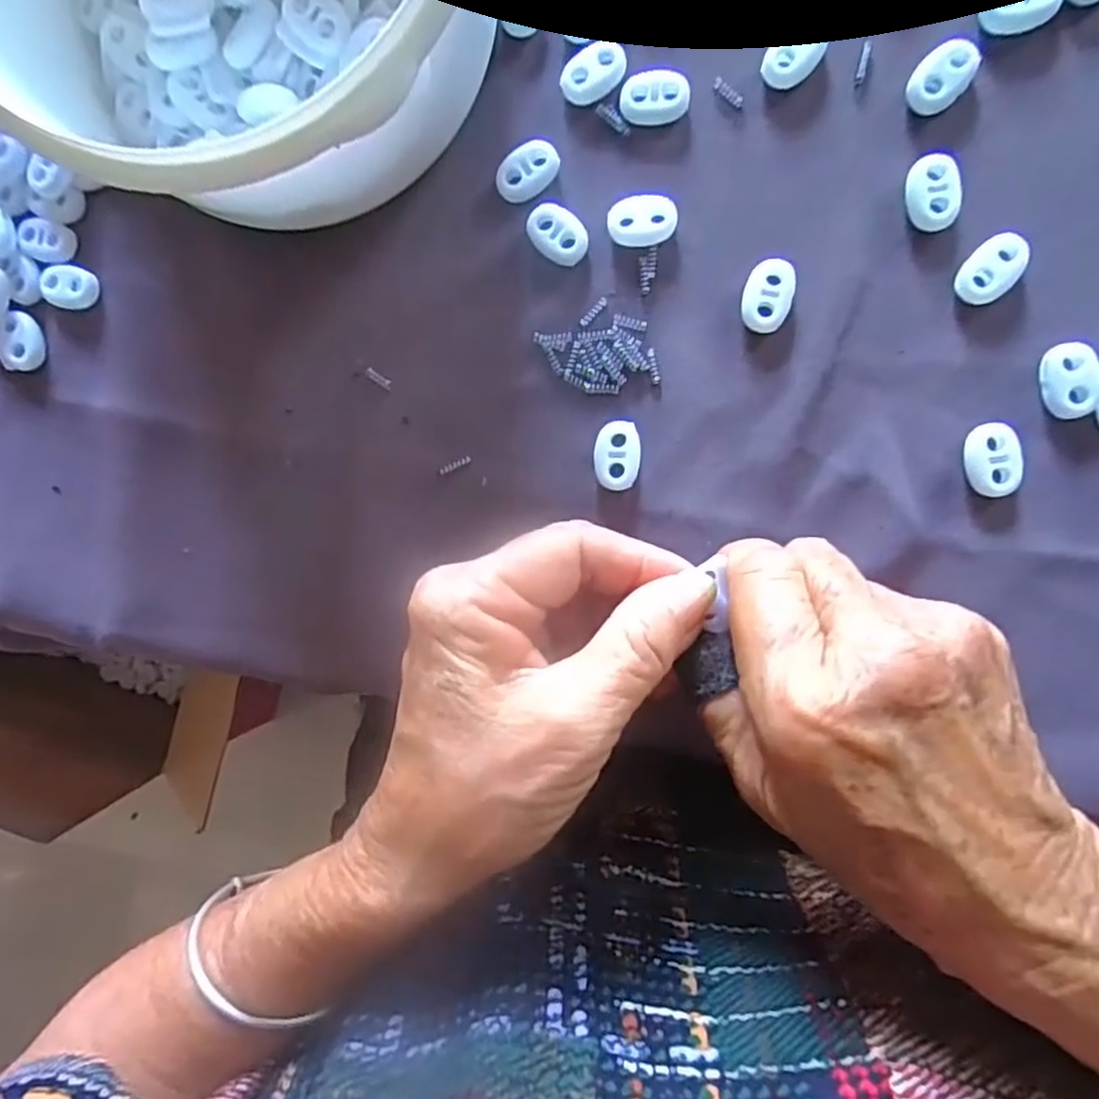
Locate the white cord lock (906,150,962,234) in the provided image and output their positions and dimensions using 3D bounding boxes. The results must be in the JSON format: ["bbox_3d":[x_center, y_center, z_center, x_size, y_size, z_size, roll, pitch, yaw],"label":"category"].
[{"bbox_3d":[0.120,-0.111,0.215,0.015,0.005,0.023,0,93,8],"label":"white cord lock"}]

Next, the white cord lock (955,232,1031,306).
[{"bbox_3d":[0.137,-0.087,0.213,0.022,0.005,0.015,-43,87,8],"label":"white cord lock"}]

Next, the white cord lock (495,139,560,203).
[{"bbox_3d":[-0.007,-0.128,0.233,0.023,0.005,0.015,-30,89,8],"label":"white cord lock"}]

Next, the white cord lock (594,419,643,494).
[{"bbox_3d":[0.023,-0.031,0.232,0.015,0.005,0.023,5,94,7],"label":"white cord lock"}]

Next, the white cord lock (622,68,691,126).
[{"bbox_3d":[0.035,-0.148,0.226,0.021,0.006,0.015,7,94,7],"label":"white cord lock"}]

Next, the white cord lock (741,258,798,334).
[{"bbox_3d":[0.071,-0.082,0.223,0.016,0.004,0.023,9,95,7],"label":"white cord lock"}]

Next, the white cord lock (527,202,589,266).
[{"bbox_3d":[0.003,-0.106,0.232,0.015,0.005,0.022,-43,87,8],"label":"white cord lock"}]

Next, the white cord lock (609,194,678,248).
[{"bbox_3d":[0.031,-0.109,0.228,0.022,0.004,0.016,1,94,8],"label":"white cord lock"}]

